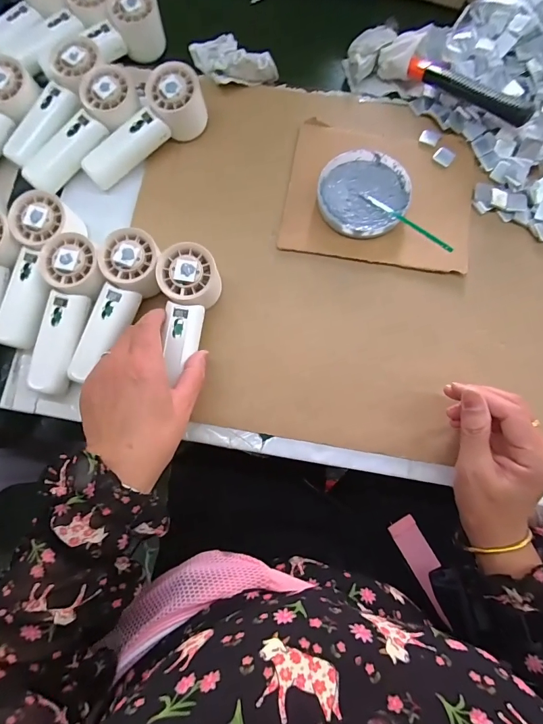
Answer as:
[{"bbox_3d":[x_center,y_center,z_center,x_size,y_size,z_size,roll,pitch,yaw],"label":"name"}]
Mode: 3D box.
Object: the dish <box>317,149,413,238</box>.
[{"bbox_3d":[0.103,-0.185,0.425,0.098,0.020,0.099,0,75,2],"label":"dish"}]

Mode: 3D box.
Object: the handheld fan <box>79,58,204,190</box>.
[{"bbox_3d":[-0.145,-0.260,0.430,0.152,0.067,0.048,-36,77,-8],"label":"handheld fan"}]

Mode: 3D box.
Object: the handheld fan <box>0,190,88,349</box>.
[{"bbox_3d":[-0.243,-0.093,0.397,0.061,0.046,0.159,15,91,6],"label":"handheld fan"}]

